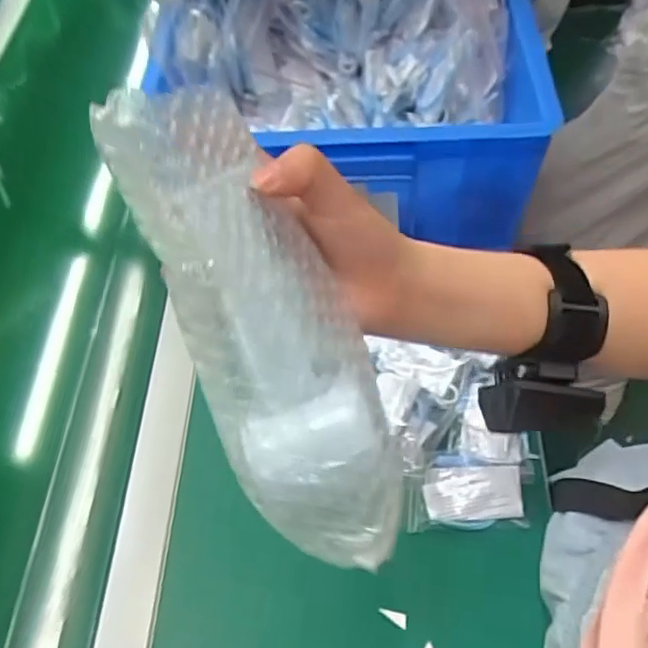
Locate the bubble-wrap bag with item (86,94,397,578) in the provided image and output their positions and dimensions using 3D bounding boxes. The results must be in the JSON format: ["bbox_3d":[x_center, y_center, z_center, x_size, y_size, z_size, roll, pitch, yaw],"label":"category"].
[{"bbox_3d":[-0.019,0.005,0.250,0.071,0.194,0.053,-28,20,-14],"label":"bubble-wrap bag with item"}]

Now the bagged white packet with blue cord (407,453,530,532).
[{"bbox_3d":[0.109,0.129,0.491,0.089,0.022,0.054,-3,57,1],"label":"bagged white packet with blue cord"}]

